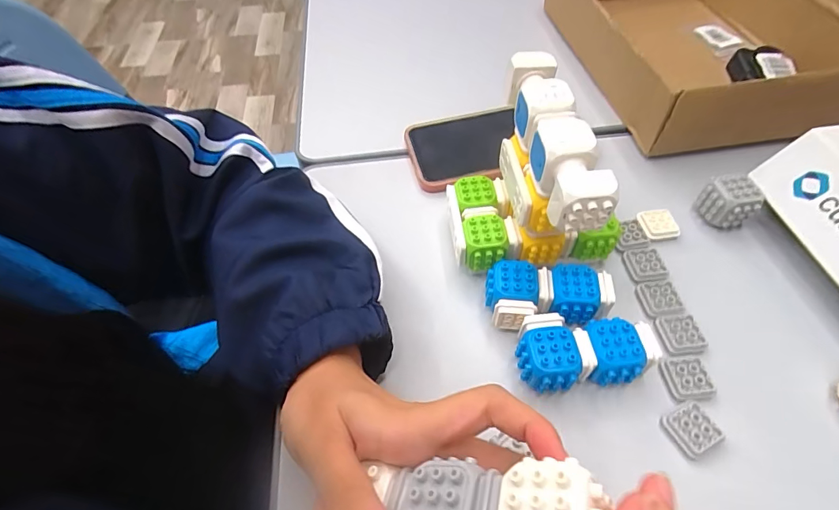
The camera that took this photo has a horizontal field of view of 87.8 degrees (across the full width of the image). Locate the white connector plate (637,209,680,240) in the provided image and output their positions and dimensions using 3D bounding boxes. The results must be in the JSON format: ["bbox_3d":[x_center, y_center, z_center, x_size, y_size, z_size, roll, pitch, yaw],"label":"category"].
[{"bbox_3d":[0.192,-0.025,0.352,0.029,0.009,0.024,-8,55,-4],"label":"white connector plate"}]

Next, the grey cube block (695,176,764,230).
[{"bbox_3d":[0.247,-0.041,0.348,0.031,0.033,0.027,-5,55,-2],"label":"grey cube block"}]

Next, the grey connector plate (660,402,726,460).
[{"bbox_3d":[0.164,0.105,0.262,0.029,0.006,0.026,-22,57,-13],"label":"grey connector plate"}]

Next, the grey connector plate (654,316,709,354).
[{"bbox_3d":[0.179,0.054,0.298,0.027,0.004,0.028,-5,55,-2],"label":"grey connector plate"}]

